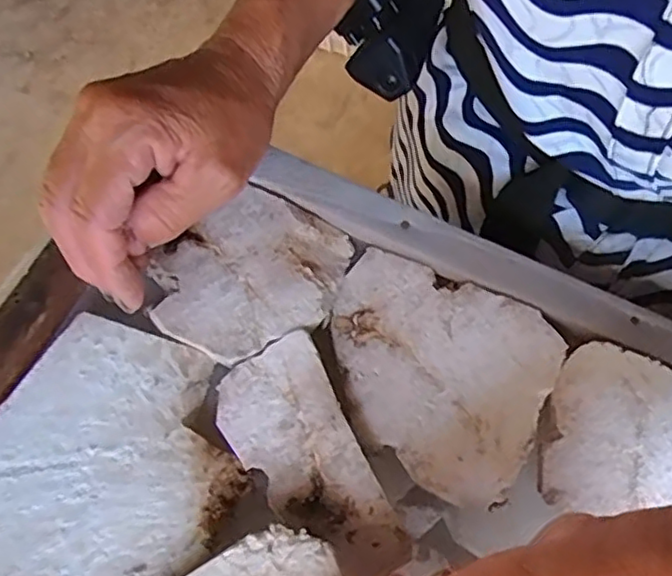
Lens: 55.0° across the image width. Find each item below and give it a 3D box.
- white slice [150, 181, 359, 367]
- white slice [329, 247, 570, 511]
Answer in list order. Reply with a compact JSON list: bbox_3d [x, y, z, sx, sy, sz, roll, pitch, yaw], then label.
[{"bbox_3d":[-0.039,-0.006,0.300,0.089,0.009,0.069,-38,74,-15],"label":"white slice"},{"bbox_3d":[0.041,0.037,0.287,0.100,0.013,0.088,23,70,11],"label":"white slice"}]

